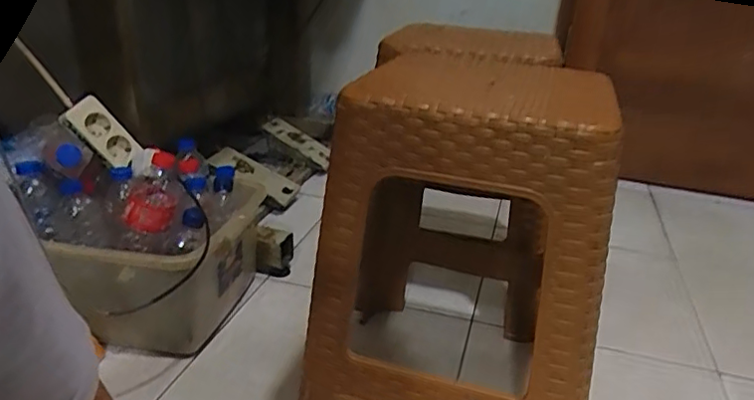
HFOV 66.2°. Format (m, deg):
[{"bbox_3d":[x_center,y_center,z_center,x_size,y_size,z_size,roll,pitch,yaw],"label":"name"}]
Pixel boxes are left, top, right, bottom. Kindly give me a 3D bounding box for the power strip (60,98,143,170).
[{"bbox_3d":[-0.428,-0.103,0.905,0.056,0.120,0.028,-41,29,0],"label":"power strip"}]

